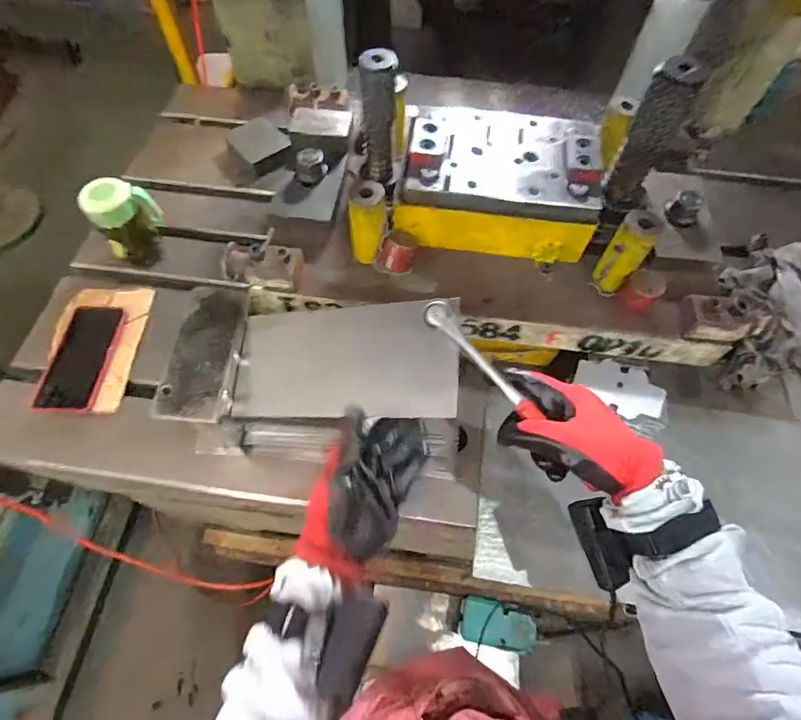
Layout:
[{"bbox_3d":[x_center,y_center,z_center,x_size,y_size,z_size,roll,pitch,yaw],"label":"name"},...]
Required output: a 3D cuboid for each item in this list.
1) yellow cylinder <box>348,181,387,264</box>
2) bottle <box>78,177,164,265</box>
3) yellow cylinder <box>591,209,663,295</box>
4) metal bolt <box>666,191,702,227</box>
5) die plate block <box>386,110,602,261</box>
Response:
[{"bbox_3d":[-0.038,-0.158,0.537,0.041,0.088,0.039,-6,62,-4],"label":"yellow cylinder"},{"bbox_3d":[-0.405,-0.204,0.687,0.061,0.123,0.078,16,62,7],"label":"bottle"},{"bbox_3d":[0.257,-0.121,0.527,0.041,0.097,0.042,33,66,15],"label":"yellow cylinder"},{"bbox_3d":[0.356,-0.190,0.578,0.039,0.037,0.031,33,66,15],"label":"metal bolt"},{"bbox_3d":[0.117,-0.217,0.571,0.231,0.088,0.173,6,61,2],"label":"die plate block"}]

